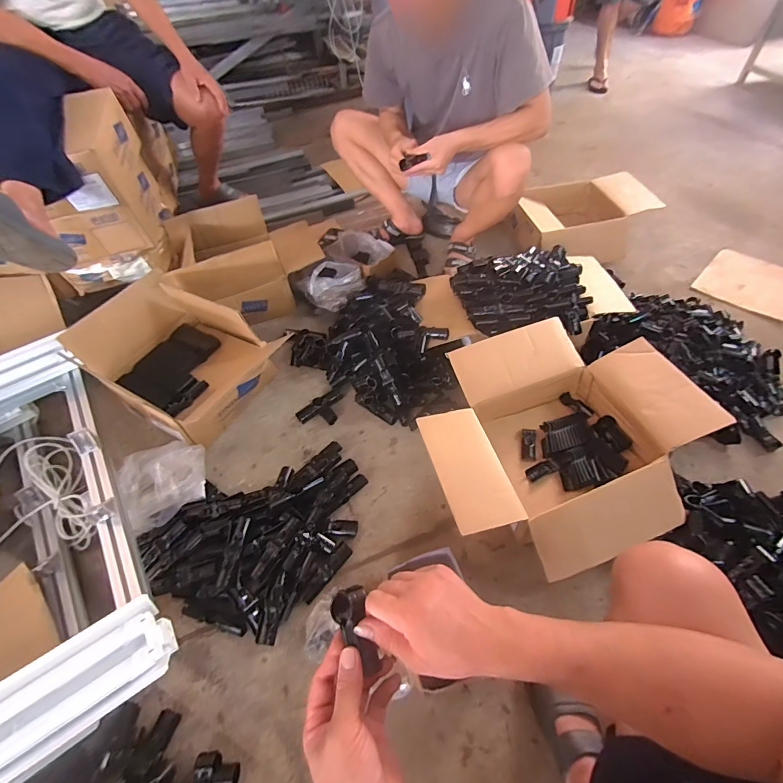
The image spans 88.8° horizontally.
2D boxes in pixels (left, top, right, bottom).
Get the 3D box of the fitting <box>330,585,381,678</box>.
[{"bbox_3d":[-0.036,0.250,0.417,0.038,0.022,0.086,-20,80,-13],"label":"fitting"}]

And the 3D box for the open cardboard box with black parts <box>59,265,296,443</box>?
[{"bbox_3d":[-0.542,-0.085,1.028,0.368,0.232,0.333,25,59,21],"label":"open cardboard box with black parts"}]

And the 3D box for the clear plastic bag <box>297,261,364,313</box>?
[{"bbox_3d":[-0.186,-0.337,1.261,0.196,0.108,0.127,-19,54,-10],"label":"clear plastic bag"}]

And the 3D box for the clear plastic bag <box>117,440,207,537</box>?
[{"bbox_3d":[-0.494,0.181,0.881,0.171,0.072,0.187,-28,56,-16],"label":"clear plastic bag"}]

